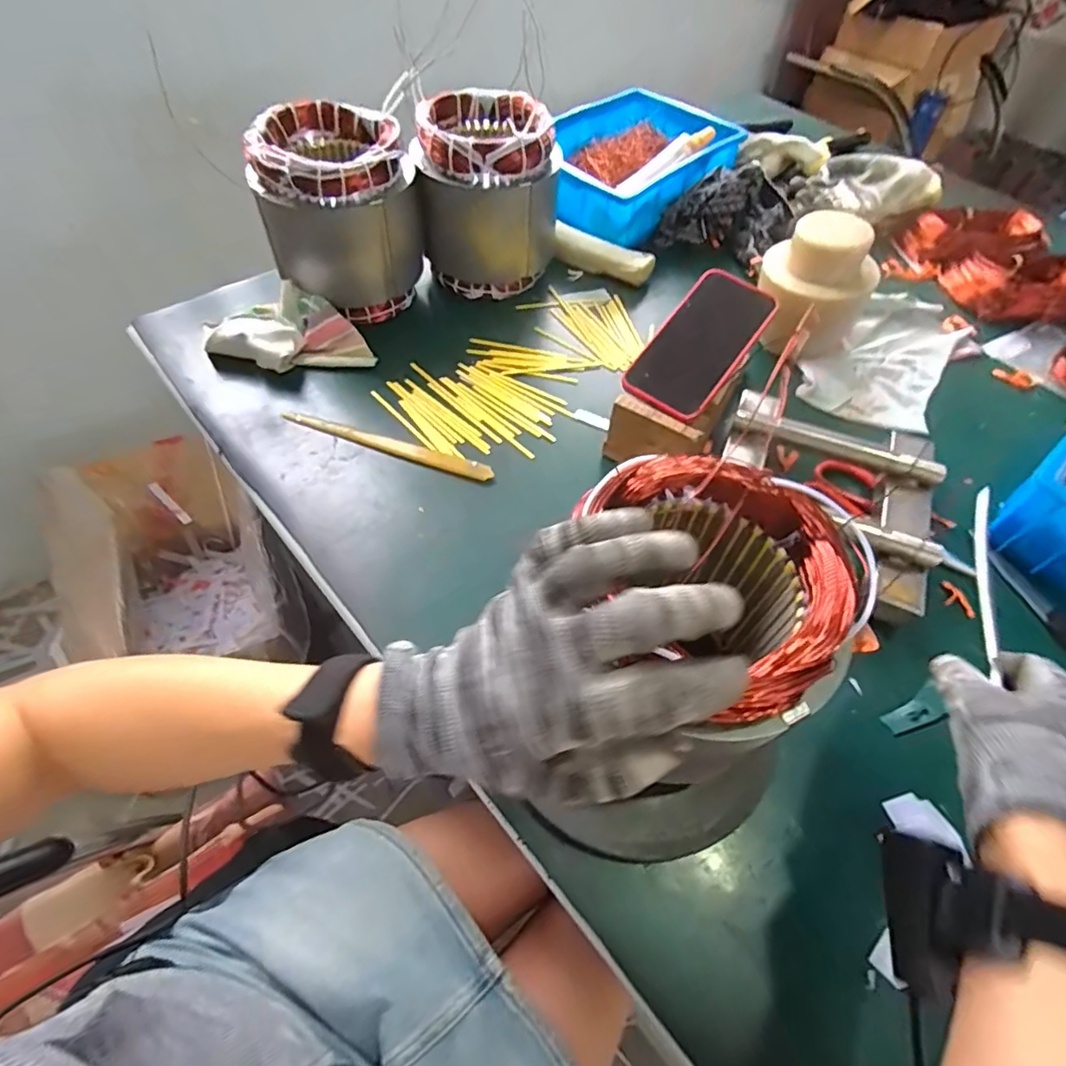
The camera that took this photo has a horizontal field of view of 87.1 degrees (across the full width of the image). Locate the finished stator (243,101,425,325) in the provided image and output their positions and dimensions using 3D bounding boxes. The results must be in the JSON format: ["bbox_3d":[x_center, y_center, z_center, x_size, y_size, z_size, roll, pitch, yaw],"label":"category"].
[{"bbox_3d":[-0.197,-0.325,0.591,0.150,0.173,0.135,-14,58,-12],"label":"finished stator"}]

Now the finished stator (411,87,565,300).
[{"bbox_3d":[-0.049,-0.374,0.632,0.148,0.167,0.130,-2,56,-5],"label":"finished stator"}]

